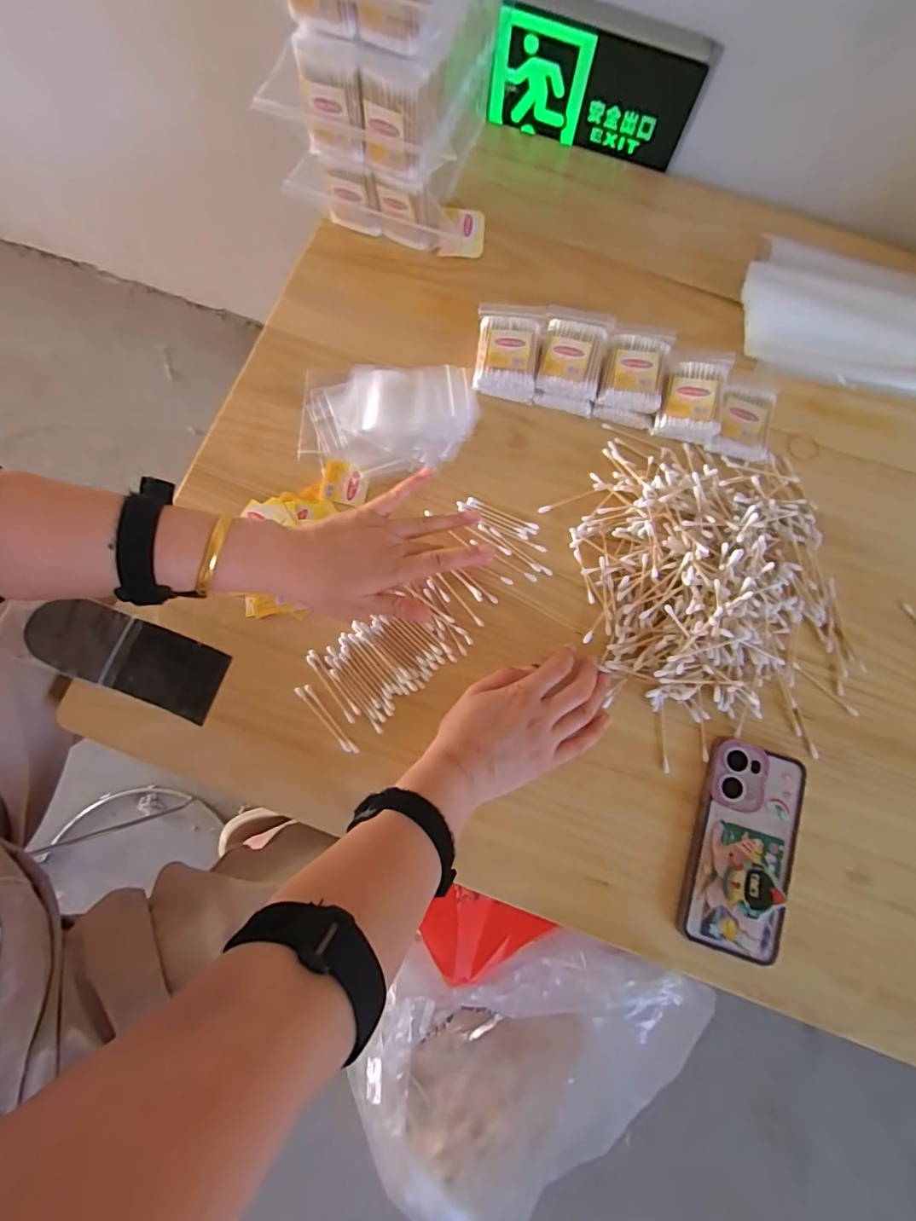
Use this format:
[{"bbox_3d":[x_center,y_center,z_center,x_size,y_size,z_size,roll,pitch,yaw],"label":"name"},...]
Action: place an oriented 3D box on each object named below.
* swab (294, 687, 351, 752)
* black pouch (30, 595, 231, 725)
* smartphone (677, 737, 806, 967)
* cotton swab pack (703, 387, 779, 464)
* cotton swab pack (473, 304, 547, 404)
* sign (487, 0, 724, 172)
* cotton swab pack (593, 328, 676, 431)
[{"bbox_3d":[-0.118,0.095,0.438,0.007,0.004,0.072,-40,81,-9],"label":"swab"},{"bbox_3d":[-0.287,0.041,0.444,0.162,0.010,0.063,22,74,-4],"label":"black pouch"},{"bbox_3d":[0.236,0.193,0.413,0.080,0.021,0.162,18,78,3],"label":"smartphone"},{"bbox_3d":[0.274,-0.180,0.486,0.053,0.018,0.066,16,78,3],"label":"cotton swab pack"},{"bbox_3d":[0.049,-0.257,0.500,0.061,0.035,0.095,7,78,1],"label":"cotton swab pack"},{"bbox_3d":[0.143,-0.546,0.532,0.214,0.115,0.022,16,78,3],"label":"sign"},{"bbox_3d":[0.169,-0.230,0.497,0.058,0.037,0.092,14,78,2],"label":"cotton swab pack"}]

